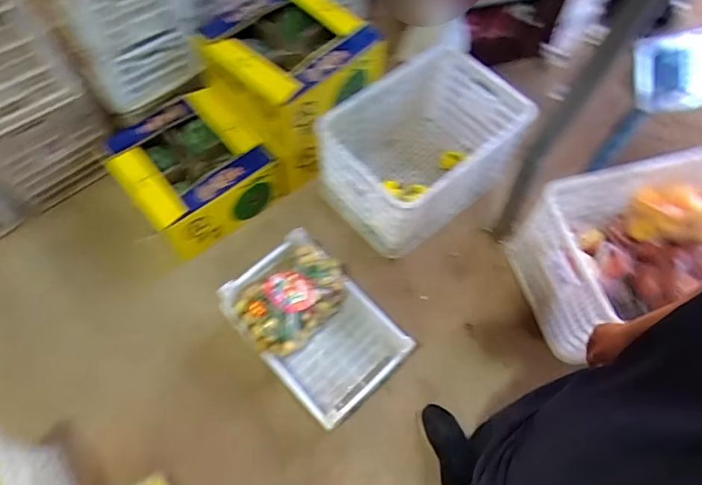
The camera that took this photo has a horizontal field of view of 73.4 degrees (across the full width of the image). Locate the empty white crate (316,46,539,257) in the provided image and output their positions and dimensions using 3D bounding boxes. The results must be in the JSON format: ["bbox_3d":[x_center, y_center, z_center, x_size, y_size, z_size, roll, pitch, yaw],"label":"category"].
[{"bbox_3d":[0.255,-0.328,1.653,0.710,0.360,0.451,-35,69,-18],"label":"empty white crate"}]

